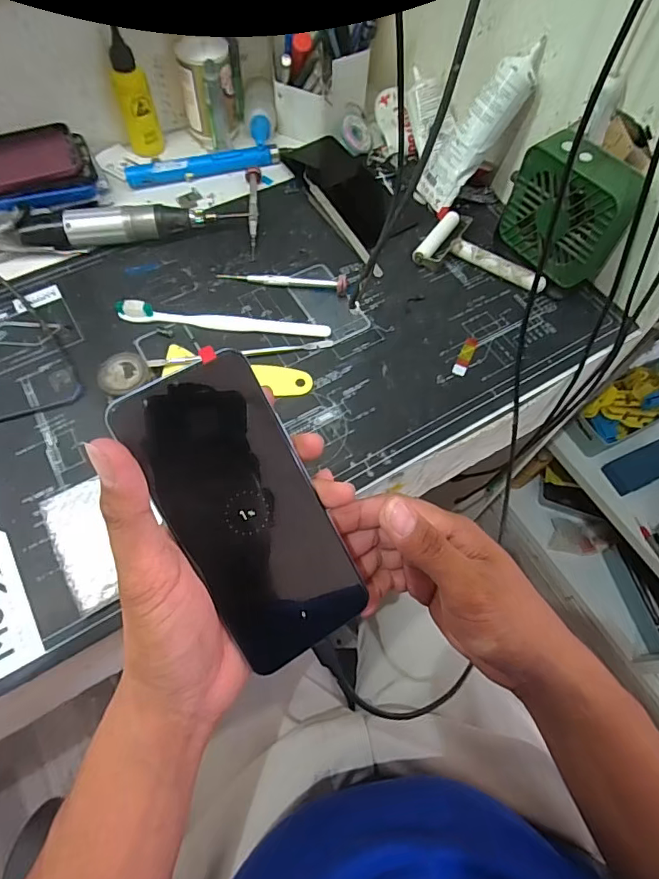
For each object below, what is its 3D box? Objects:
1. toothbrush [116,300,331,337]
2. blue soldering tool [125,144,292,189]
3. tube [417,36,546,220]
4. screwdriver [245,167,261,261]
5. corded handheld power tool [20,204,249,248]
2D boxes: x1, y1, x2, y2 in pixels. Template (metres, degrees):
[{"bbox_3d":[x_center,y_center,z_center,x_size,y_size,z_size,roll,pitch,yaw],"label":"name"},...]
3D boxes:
[{"bbox_3d":[-0.092,-0.108,0.438,0.182,0.017,0.019,4,63,0],"label":"toothbrush"},{"bbox_3d":[-0.129,-0.295,0.531,0.170,0.020,0.020,-13,64,-8],"label":"blue soldering tool"},{"bbox_3d":[0.140,-0.288,0.468,0.030,0.147,0.038,-3,60,-35],"label":"tube"},{"bbox_3d":[-0.077,-0.234,0.505,0.016,0.009,0.126,-4,64,-4],"label":"screwdriver"},{"bbox_3d":[-0.184,-0.204,0.475,0.195,0.031,0.029,-8,64,-6],"label":"corded handheld power tool"}]

